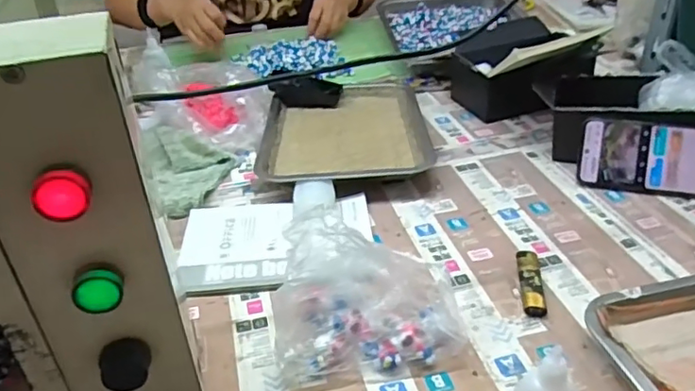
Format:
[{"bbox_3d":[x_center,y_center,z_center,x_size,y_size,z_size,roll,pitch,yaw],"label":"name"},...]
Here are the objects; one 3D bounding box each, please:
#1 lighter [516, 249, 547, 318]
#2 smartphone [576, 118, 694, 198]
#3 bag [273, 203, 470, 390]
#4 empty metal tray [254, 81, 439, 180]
[{"bbox_3d":[0.170,0.080,0.544,0.020,0.014,0.080,2,33,9],"label":"lighter"},{"bbox_3d":[0.351,-0.043,0.663,0.165,0.079,0.008,8,4,19],"label":"smartphone"},{"bbox_3d":[0.012,0.075,0.483,0.147,0.097,0.099,-7,33,-6],"label":"bag"},{"bbox_3d":[-0.003,-0.094,0.810,0.213,0.031,0.303,-3,32,0],"label":"empty metal tray"}]

